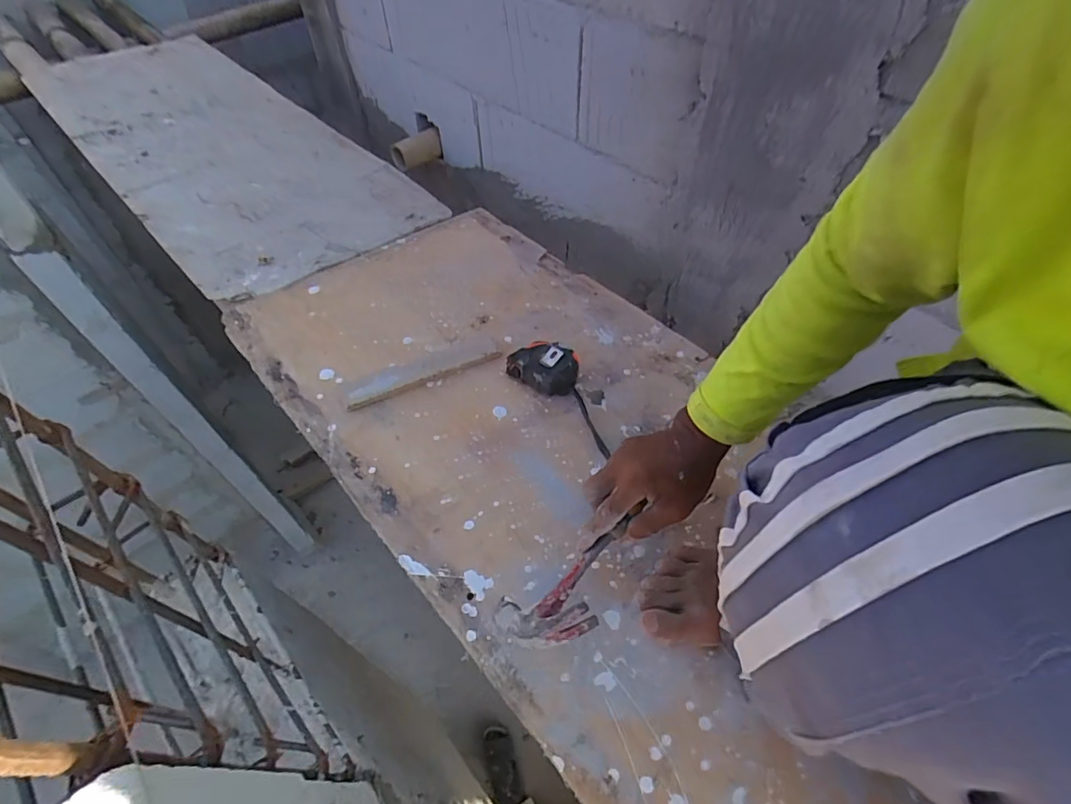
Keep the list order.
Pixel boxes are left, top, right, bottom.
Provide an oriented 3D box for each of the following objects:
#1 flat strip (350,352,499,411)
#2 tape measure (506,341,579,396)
[{"bbox_3d":[-0.142,-0.029,0.677,0.206,0.012,0.011,-23,54,-14],"label":"flat strip"},{"bbox_3d":[0.013,-0.045,0.684,0.089,0.042,0.069,23,56,18],"label":"tape measure"}]

